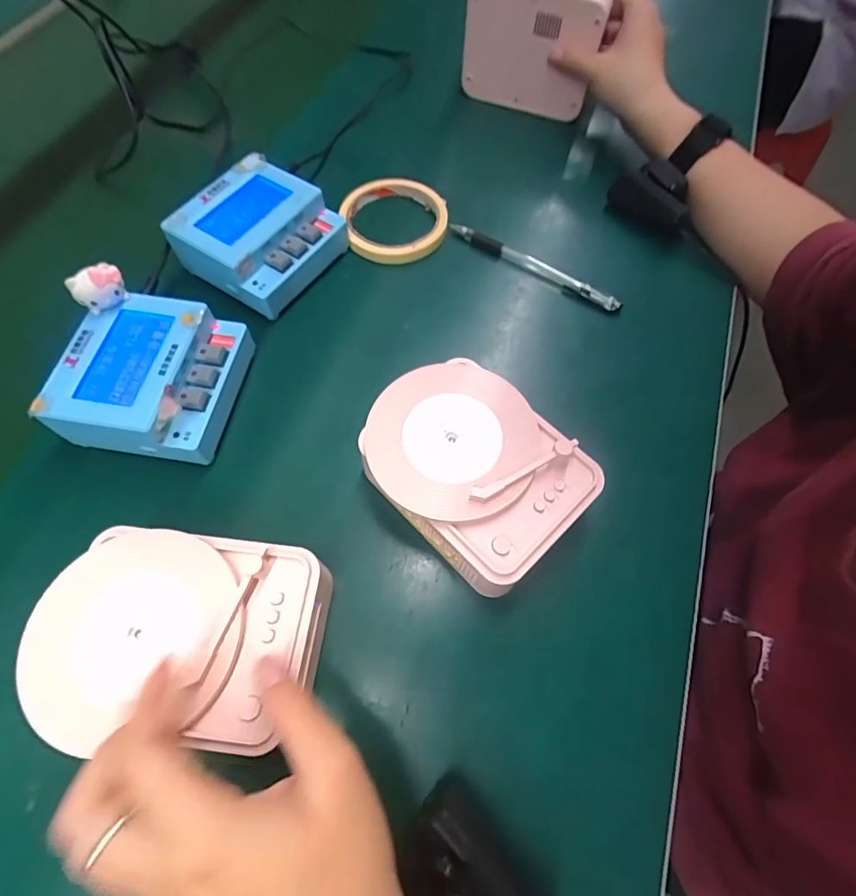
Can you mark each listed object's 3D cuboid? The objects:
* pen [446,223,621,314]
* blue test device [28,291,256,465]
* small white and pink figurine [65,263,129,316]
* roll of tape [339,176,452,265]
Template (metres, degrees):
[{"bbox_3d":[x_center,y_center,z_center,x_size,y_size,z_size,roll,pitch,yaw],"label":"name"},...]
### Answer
[{"bbox_3d":[0.089,-0.153,0.403,0.155,0.013,0.009,32,69,13],"label":"pen"},{"bbox_3d":[-0.183,-0.044,0.323,0.095,0.049,0.108,8,65,4],"label":"blue test device"},{"bbox_3d":[-0.212,-0.103,0.311,0.031,0.024,0.017,-35,70,-15],"label":"small white and pink figurine"},{"bbox_3d":[-0.027,-0.200,0.421,0.090,0.017,0.089,0,65,0],"label":"roll of tape"}]

